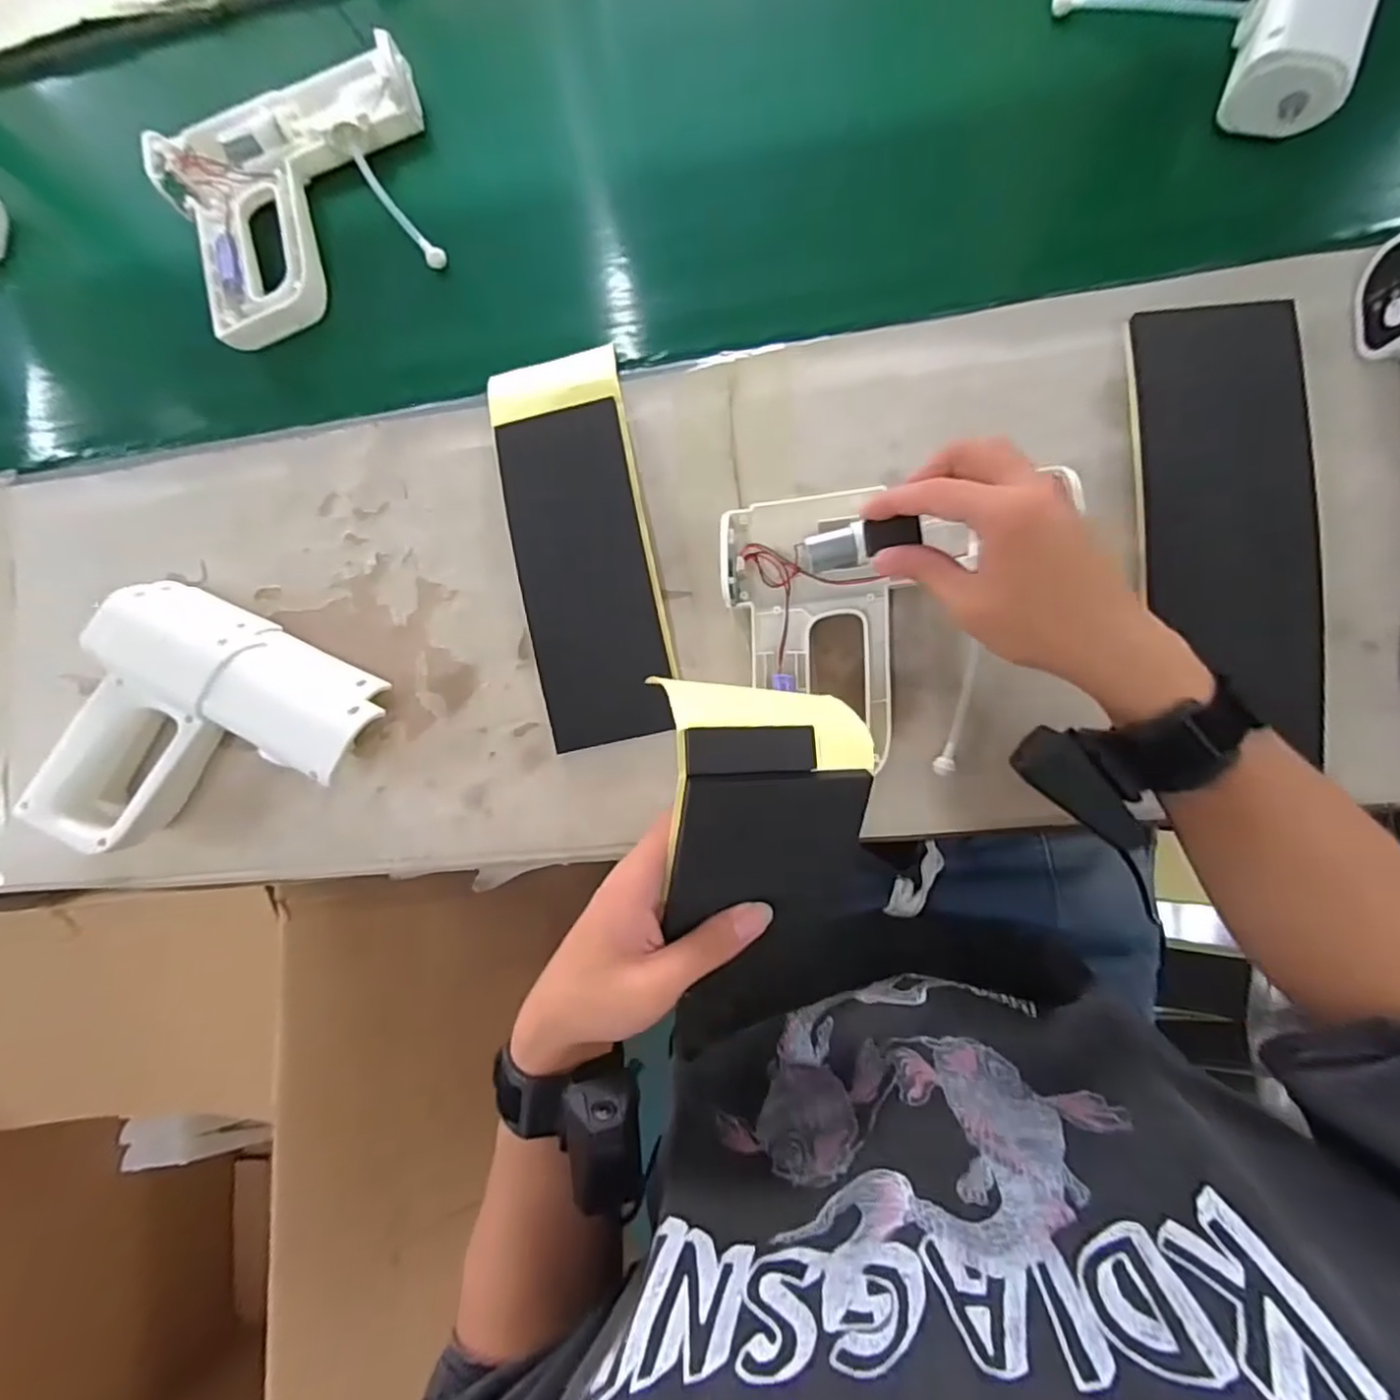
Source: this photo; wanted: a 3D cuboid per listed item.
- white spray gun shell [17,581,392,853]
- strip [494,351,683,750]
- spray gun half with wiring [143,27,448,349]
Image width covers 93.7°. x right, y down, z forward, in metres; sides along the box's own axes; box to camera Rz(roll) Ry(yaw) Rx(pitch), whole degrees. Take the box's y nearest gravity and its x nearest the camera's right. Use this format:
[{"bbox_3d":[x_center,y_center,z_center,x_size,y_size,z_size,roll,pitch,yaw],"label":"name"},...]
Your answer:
[{"bbox_3d":[-0.346,0.032,0.464,0.197,0.066,0.181,25,89,9],"label":"white spray gun shell"},{"bbox_3d":[-0.082,-0.112,0.461,0.093,0.019,0.280,-13,84,7],"label":"strip"},{"bbox_3d":[-0.313,-0.397,0.513,0.209,0.034,0.184,-14,84,7],"label":"spray gun half with wiring"}]

